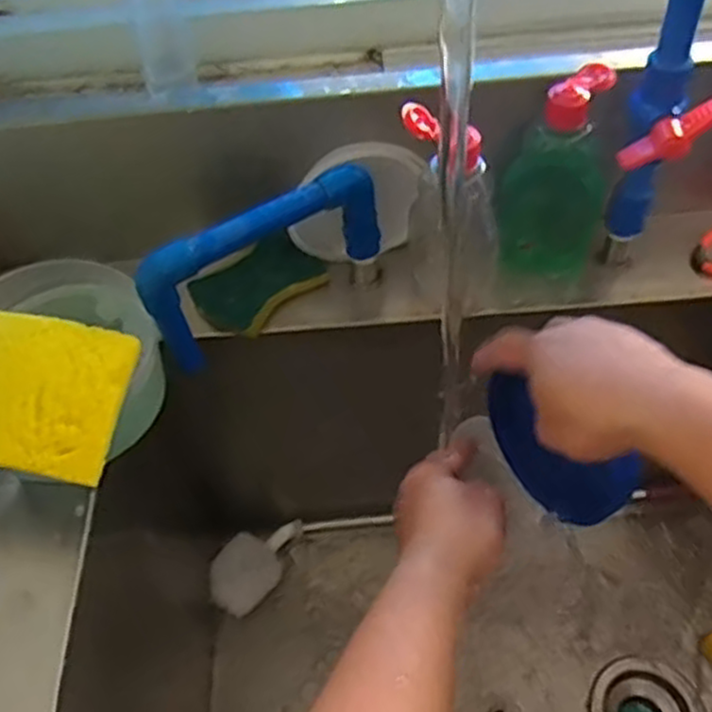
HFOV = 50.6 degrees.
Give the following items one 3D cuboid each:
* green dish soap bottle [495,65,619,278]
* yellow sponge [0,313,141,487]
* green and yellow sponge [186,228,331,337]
[{"bbox_3d":[0.145,-0.131,0.564,0.073,0.158,0.054,3,55,6],"label":"green dish soap bottle"},{"bbox_3d":[-0.220,0.022,0.466,0.140,0.038,0.096,3,55,6],"label":"yellow sponge"},{"bbox_3d":[-0.077,-0.058,0.602,0.099,0.019,0.065,-35,59,-19],"label":"green and yellow sponge"}]

